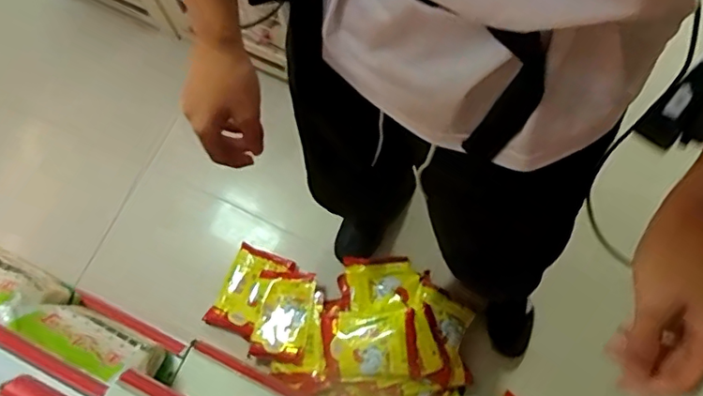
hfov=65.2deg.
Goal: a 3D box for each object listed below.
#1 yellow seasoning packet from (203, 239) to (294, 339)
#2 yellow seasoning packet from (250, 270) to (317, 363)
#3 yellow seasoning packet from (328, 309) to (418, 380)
[{"bbox_3d":[-0.253,0.228,1.343,0.141,0.039,0.217,24,76,8],"label":"yellow seasoning packet"},{"bbox_3d":[-0.162,0.274,1.295,0.133,0.029,0.205,3,70,7],"label":"yellow seasoning packet"},{"bbox_3d":[0.046,0.315,1.189,0.180,0.059,0.149,0,74,1],"label":"yellow seasoning packet"}]

